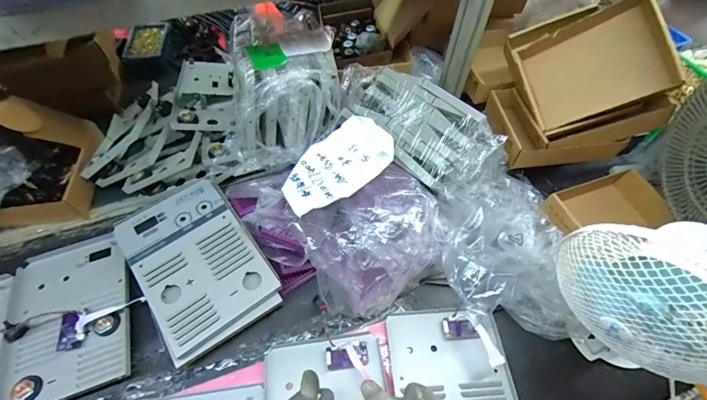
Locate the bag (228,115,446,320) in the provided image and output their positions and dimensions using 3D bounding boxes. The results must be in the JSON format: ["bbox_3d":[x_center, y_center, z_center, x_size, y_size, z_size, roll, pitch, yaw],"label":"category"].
[{"bbox_3d":[-0.030,0.027,0.618,0.273,0.150,0.319,-29,63,-17],"label":"bag"}]

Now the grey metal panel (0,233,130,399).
[{"bbox_3d":[-0.467,0.186,0.585,0.181,0.030,0.262,-20,61,-13],"label":"grey metal panel"}]

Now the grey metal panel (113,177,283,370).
[{"bbox_3d":[-0.263,0.105,0.604,0.183,0.030,0.266,-32,66,-20],"label":"grey metal panel"}]

